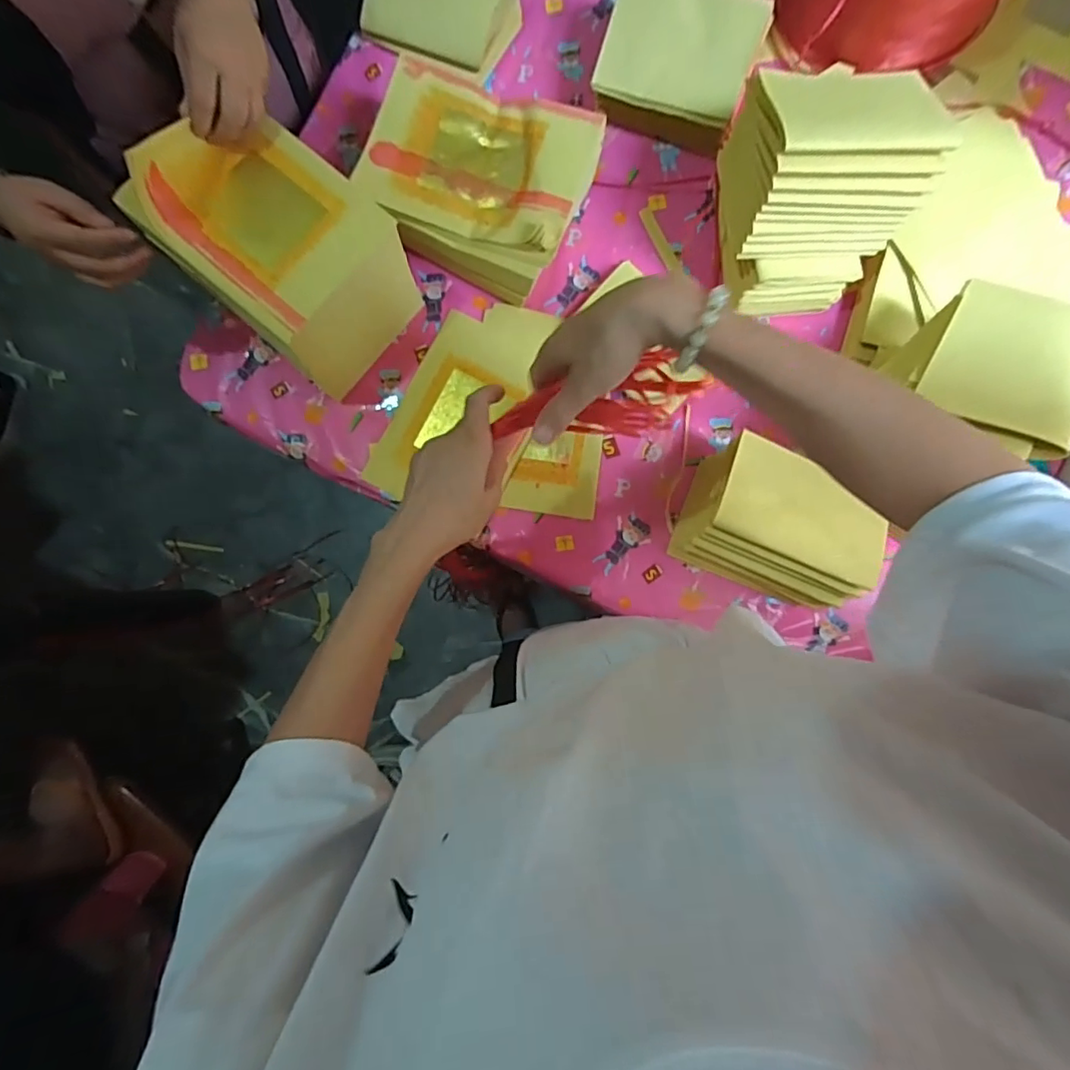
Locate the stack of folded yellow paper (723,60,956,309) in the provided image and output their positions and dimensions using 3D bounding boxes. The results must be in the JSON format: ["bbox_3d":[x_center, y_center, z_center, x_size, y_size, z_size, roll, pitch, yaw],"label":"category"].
[{"bbox_3d":[0.289,-0.342,0.577,0.177,0.181,0.164,-3,87,2],"label":"stack of folded yellow paper"}]

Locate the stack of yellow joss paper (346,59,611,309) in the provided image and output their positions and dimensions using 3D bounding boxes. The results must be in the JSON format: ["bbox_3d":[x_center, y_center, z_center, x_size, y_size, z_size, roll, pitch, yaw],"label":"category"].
[{"bbox_3d":[-0.059,-0.385,0.627,0.228,0.112,0.176,24,88,3],"label":"stack of yellow joss paper"}]

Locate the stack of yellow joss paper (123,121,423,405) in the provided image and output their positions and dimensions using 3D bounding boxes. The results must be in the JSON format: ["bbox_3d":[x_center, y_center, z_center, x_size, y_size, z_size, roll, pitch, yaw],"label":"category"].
[{"bbox_3d":[-0.251,-0.294,0.595,0.216,0.183,0.171,44,89,4],"label":"stack of yellow joss paper"}]

